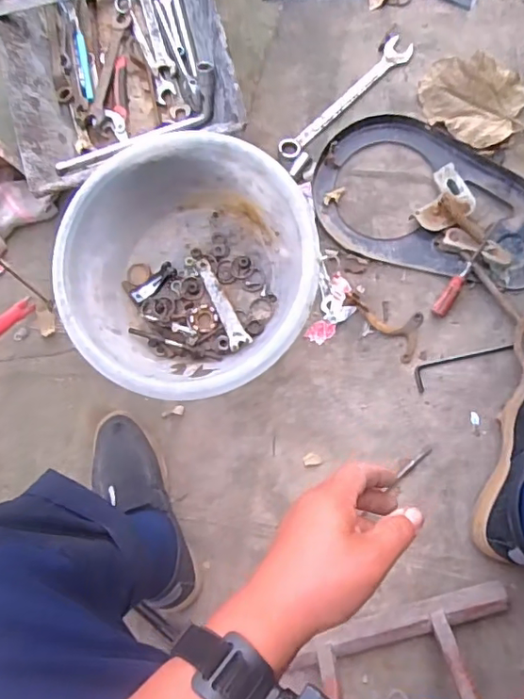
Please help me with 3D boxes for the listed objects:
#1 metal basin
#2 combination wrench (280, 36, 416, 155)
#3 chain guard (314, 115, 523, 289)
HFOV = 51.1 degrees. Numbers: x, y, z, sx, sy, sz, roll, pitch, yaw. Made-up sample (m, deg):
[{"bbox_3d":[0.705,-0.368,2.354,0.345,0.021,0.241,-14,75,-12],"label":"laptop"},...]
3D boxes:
[{"bbox_3d":[-0.095,-0.107,0.749,0.323,0.109,0.329,0,86,5],"label":"metal basin"},{"bbox_3d":[0.123,-0.369,0.809,0.244,0.008,0.037,-43,83,1],"label":"combination wrench"},{"bbox_3d":[0.244,-0.210,0.762,0.339,0.028,0.198,17,87,6],"label":"chain guard"}]

